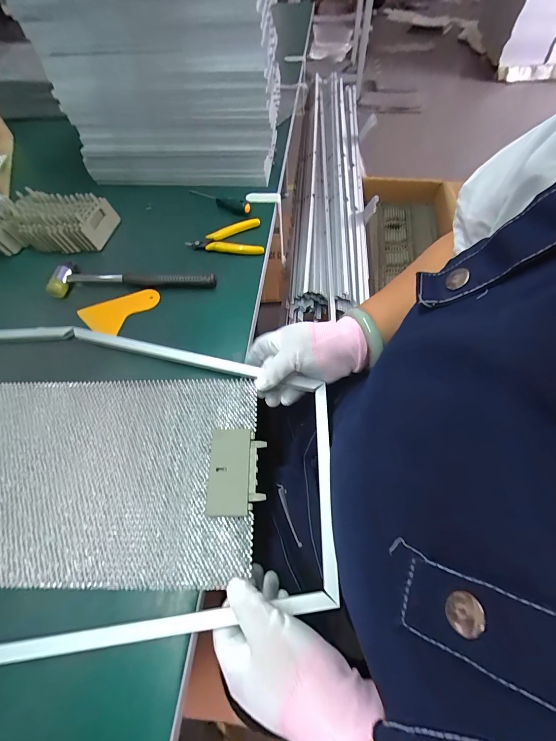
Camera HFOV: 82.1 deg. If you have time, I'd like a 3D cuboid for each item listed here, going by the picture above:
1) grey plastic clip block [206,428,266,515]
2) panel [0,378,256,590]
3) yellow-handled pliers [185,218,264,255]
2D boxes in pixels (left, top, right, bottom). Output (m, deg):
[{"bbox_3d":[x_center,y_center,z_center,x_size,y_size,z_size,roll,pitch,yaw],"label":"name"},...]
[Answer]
[{"bbox_3d":[-0.042,0.101,0.325,0.056,0.006,0.084,-1,58,2],"label":"grey plastic clip block"},{"bbox_3d":[-0.190,0.104,0.330,0.324,0.010,0.198,-1,62,2],"label":"panel"},{"bbox_3d":[-0.087,-0.215,0.523,0.119,0.018,0.069,-6,58,-1],"label":"yellow-handled pliers"}]

